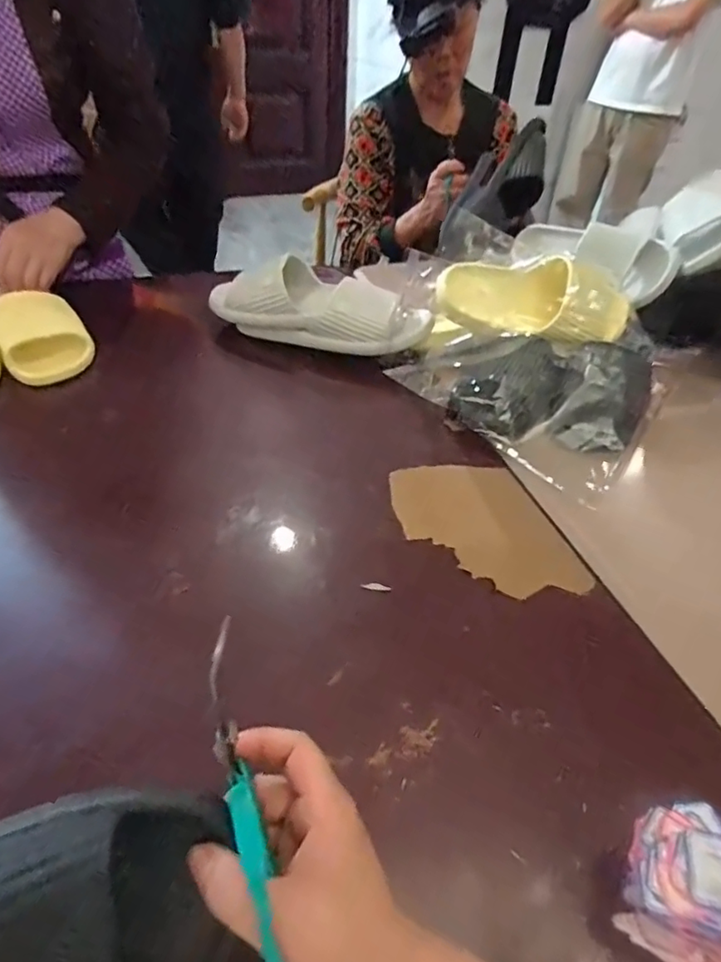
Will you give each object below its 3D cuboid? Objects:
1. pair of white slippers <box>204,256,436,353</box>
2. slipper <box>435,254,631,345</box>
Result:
[{"bbox_3d":[-0.058,-0.242,0.745,0.303,0.083,0.101,10,45,10],"label":"pair of white slippers"},{"bbox_3d":[0.218,-0.225,0.694,0.241,0.066,0.118,12,45,12],"label":"slipper"}]

